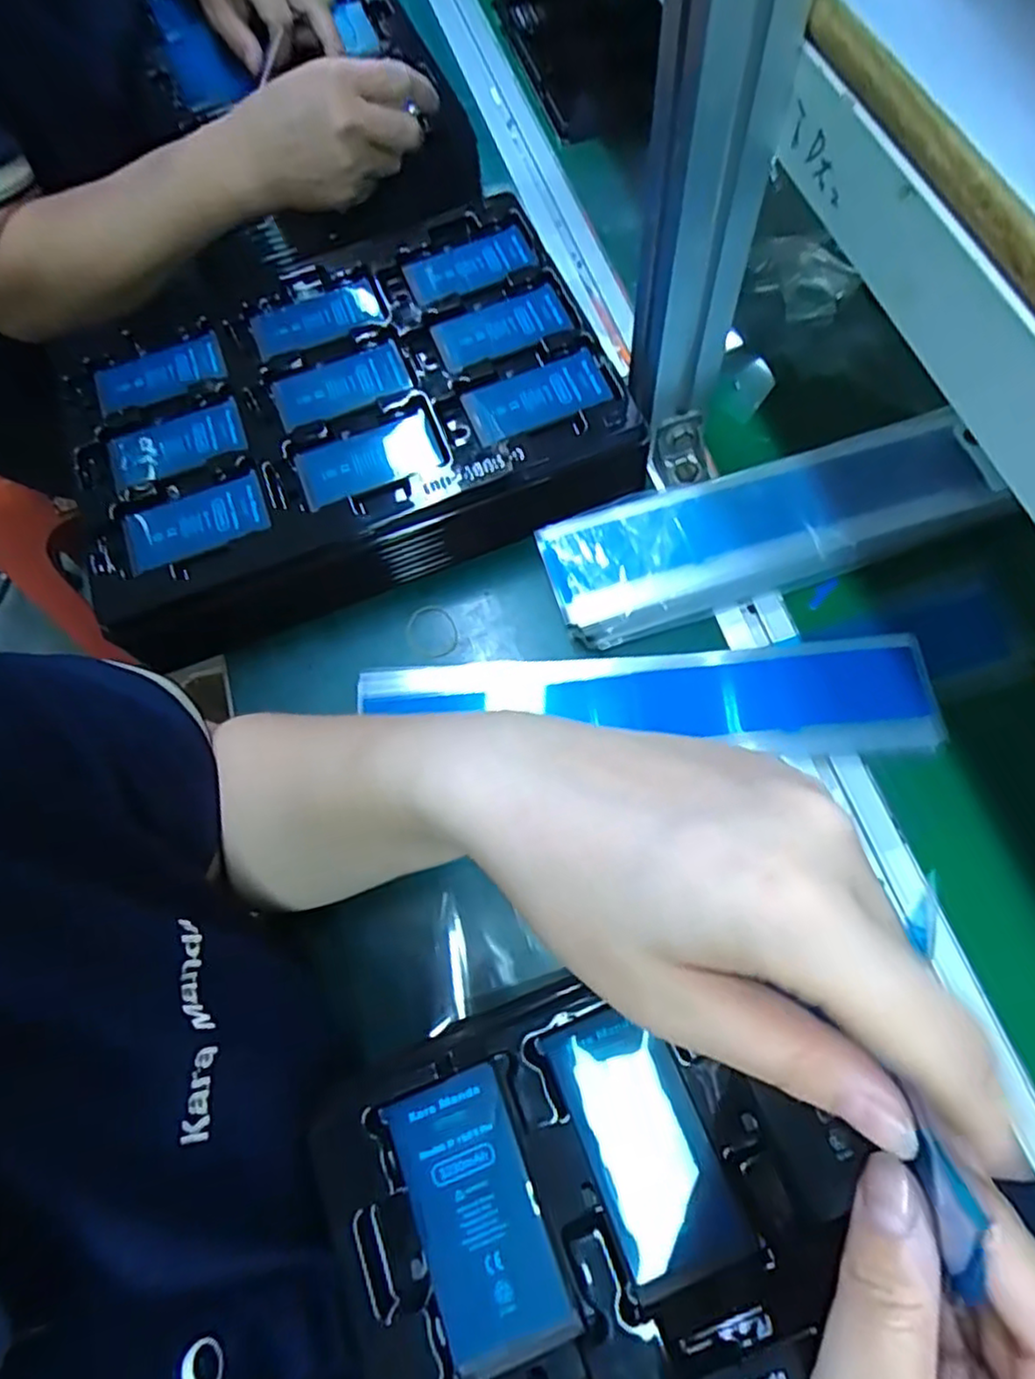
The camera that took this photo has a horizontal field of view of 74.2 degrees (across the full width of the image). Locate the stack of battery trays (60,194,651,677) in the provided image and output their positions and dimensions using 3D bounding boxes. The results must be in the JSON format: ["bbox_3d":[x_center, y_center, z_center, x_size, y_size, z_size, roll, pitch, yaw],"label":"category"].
[{"bbox_3d":[-0.115,-0.177,0.454,0.338,0.075,0.249,-19,69,-3],"label":"stack of battery trays"}]

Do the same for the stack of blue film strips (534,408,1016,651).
[{"bbox_3d":[0.148,-0.098,0.412,0.261,0.021,0.079,-18,76,-2],"label":"stack of blue film strips"}]

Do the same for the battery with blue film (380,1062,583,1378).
[{"bbox_3d":[-0.015,0.184,0.239,0.043,0.008,0.084,-22,69,-5],"label":"battery with blue film"}]

